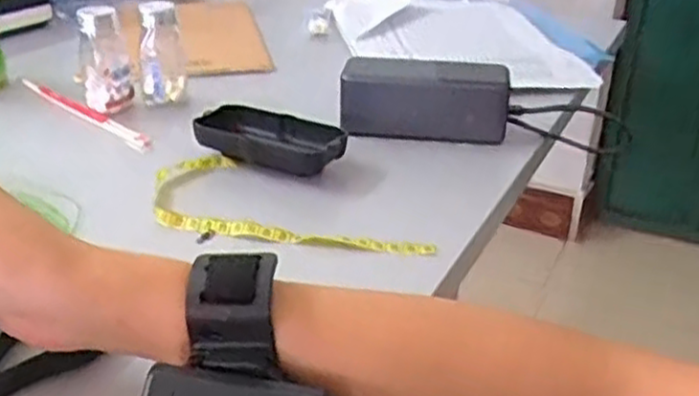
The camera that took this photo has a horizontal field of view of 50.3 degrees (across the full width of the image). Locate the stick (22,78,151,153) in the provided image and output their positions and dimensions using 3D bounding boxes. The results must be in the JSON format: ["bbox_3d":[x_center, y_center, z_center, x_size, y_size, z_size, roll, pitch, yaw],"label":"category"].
[{"bbox_3d":[-0.220,-0.072,0.608,0.186,0.007,0.015,22,34,34],"label":"stick"}]

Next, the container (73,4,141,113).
[{"bbox_3d":[-0.193,-0.112,0.600,0.049,0.082,0.030,-6,29,-13],"label":"container"}]

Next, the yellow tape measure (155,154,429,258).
[{"bbox_3d":[-0.039,0.006,0.481,0.196,0.011,0.085,9,29,16],"label":"yellow tape measure"}]

